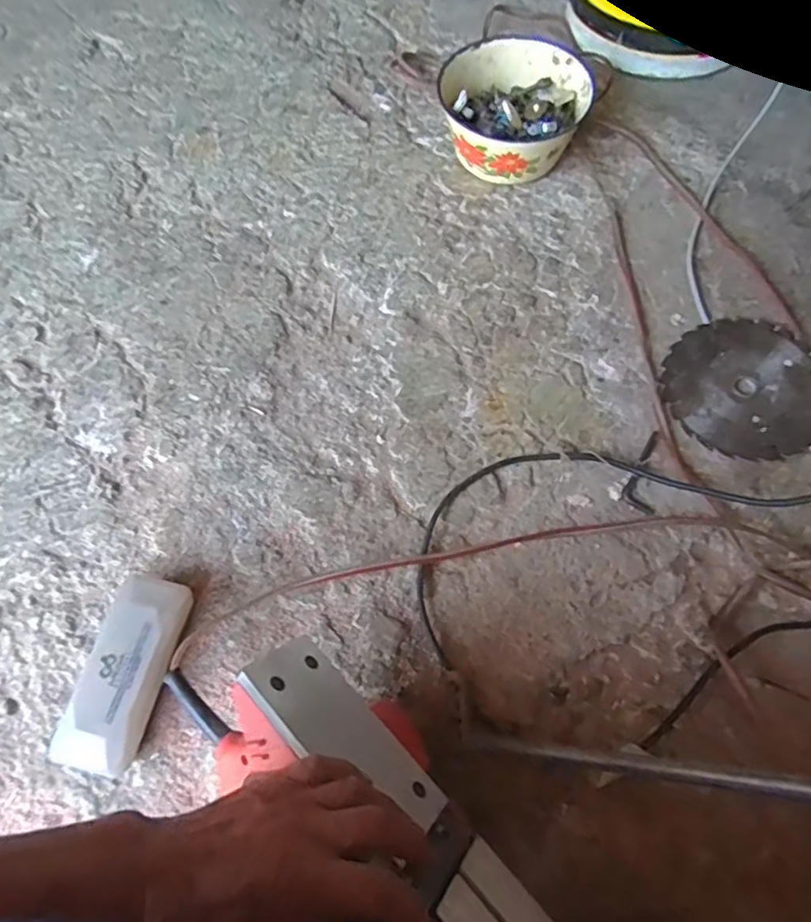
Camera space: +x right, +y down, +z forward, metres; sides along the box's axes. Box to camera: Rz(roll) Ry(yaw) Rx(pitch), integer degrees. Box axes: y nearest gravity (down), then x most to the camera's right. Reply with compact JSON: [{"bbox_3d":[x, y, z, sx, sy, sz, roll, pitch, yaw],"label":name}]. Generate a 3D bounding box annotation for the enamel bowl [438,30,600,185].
[{"bbox_3d":[0.135,-0.433,0.769,0.180,0.087,0.177,0,66,1],"label":"enamel bowl"}]

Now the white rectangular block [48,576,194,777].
[{"bbox_3d":[-0.234,0.178,0.518,0.069,0.045,0.156,16,67,8],"label":"white rectangular block"}]

